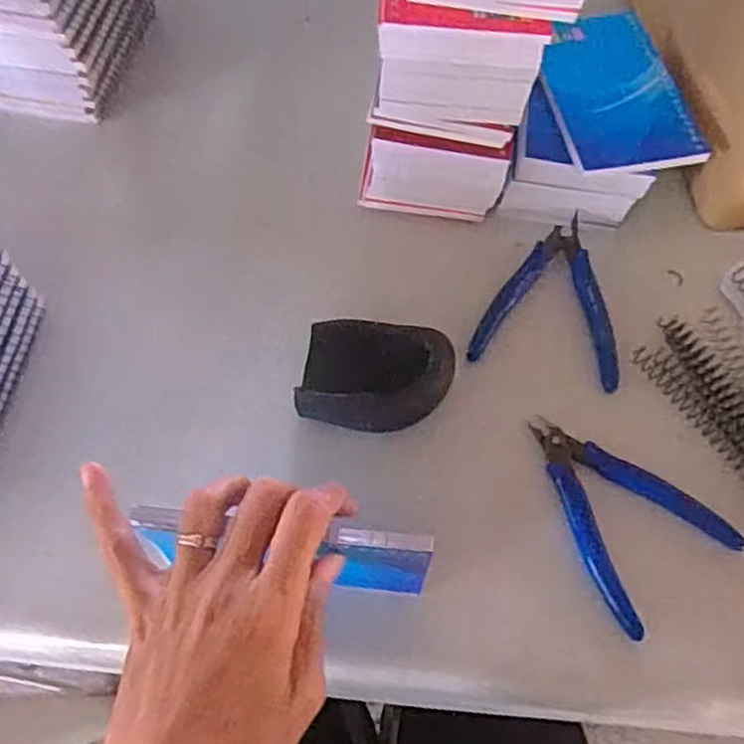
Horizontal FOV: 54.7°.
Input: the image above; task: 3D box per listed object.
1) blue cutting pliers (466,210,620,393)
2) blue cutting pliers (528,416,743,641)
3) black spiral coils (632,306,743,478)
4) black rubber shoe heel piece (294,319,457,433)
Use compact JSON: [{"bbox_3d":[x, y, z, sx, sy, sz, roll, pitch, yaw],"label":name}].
[{"bbox_3d":[0.121,-0.046,0.453,0.088,0.013,0.114,19,65,9],"label":"blue cutting pliers"},{"bbox_3d":[0.144,0.072,0.401,0.081,0.008,0.119,-21,66,-11],"label":"blue cutting pliers"},{"bbox_3d":[0.212,0.032,0.403,0.047,0.027,0.154,-25,66,-13],"label":"black spiral coils"},{"bbox_3d":[0.003,0.005,0.419,0.084,0.028,0.063,9,64,4],"label":"black rubber shoe heel piece"}]

